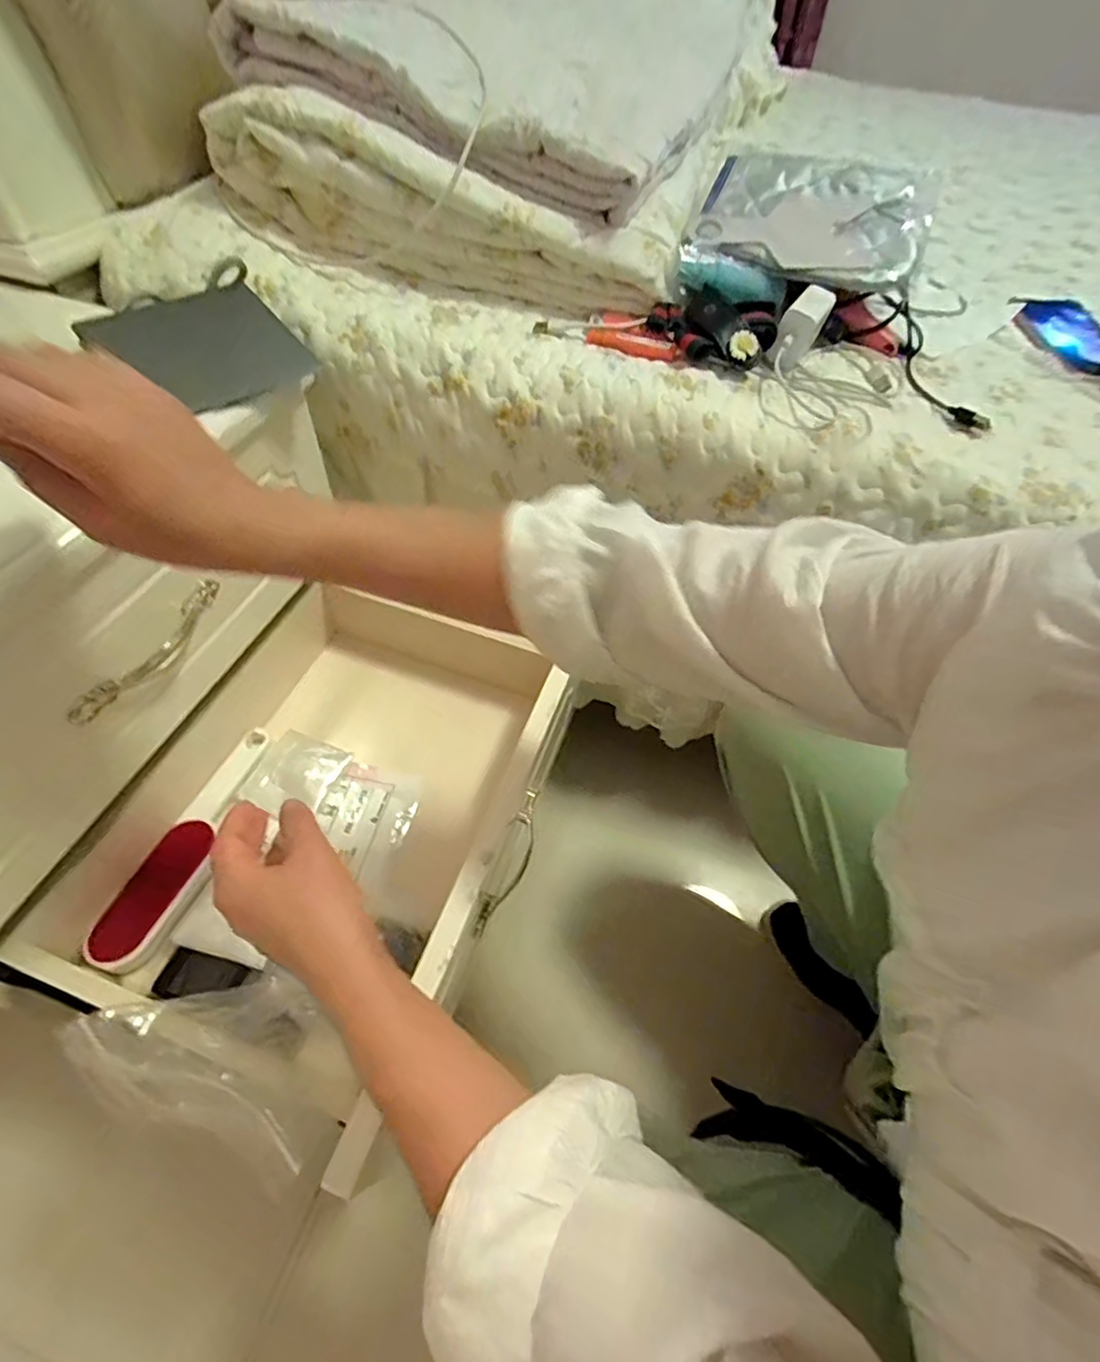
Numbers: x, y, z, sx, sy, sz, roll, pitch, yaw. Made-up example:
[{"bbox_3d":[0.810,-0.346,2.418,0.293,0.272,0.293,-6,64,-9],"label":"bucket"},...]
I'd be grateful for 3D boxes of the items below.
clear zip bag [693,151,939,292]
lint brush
[{"bbox_3d":[0.257,-0.450,0.562,0.208,0.060,0.164,18,55,9],"label":"clear zip bag"},{"bbox_3d":[-0.327,0.145,0.543,0.055,0.023,0.229,16,54,7],"label":"lint brush"}]

